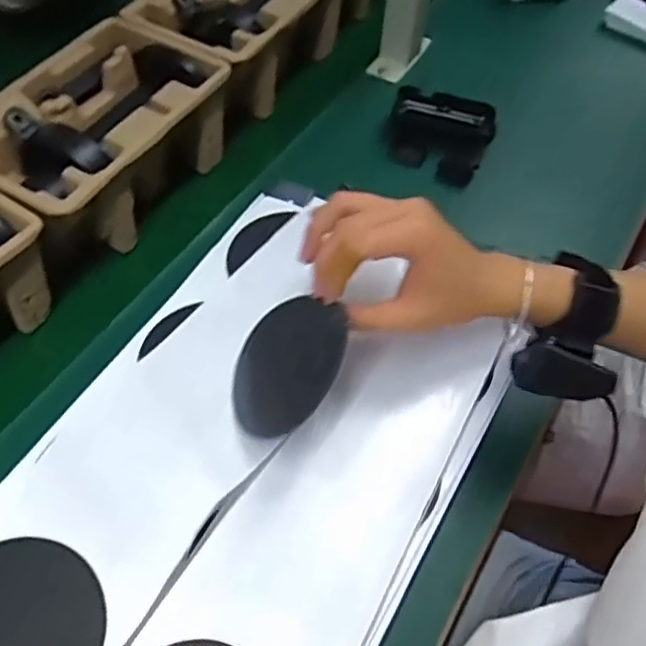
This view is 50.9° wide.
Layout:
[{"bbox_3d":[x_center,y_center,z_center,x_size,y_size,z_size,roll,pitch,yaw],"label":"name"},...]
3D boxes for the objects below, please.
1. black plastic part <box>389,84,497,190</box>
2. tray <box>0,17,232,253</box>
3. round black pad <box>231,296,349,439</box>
[{"bbox_3d":[0.122,-0.199,0.711,0.100,0.048,0.095,23,56,13],"label":"black plastic part"},{"bbox_3d":[-0.201,-0.159,0.614,0.141,0.098,0.221,27,57,16],"label":"tray"},{"bbox_3d":[-0.024,0.026,0.411,0.083,0.007,0.086,-24,48,30],"label":"round black pad"}]

